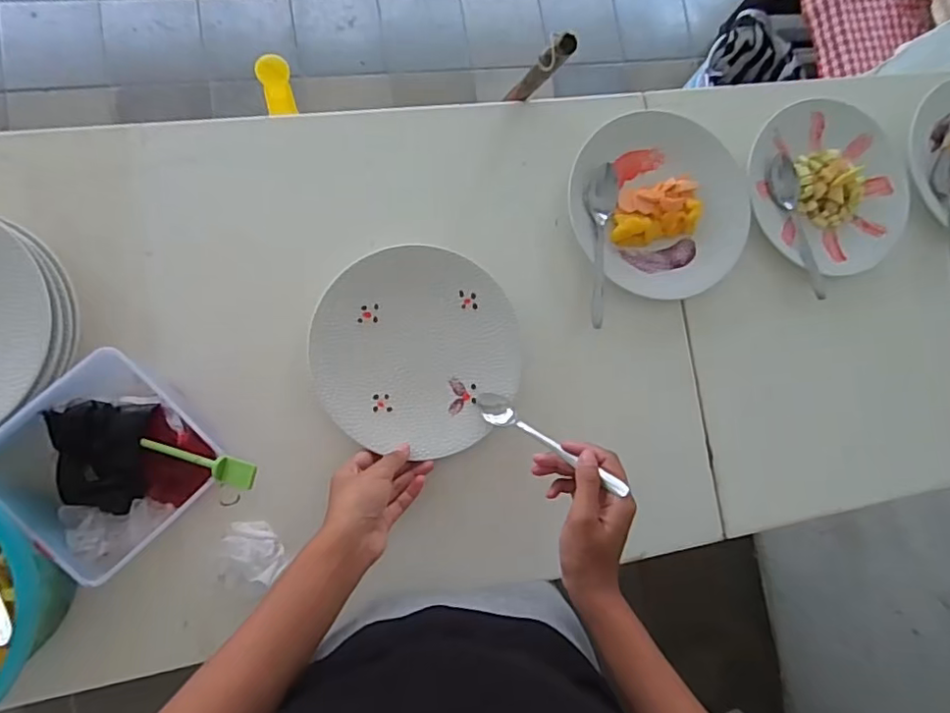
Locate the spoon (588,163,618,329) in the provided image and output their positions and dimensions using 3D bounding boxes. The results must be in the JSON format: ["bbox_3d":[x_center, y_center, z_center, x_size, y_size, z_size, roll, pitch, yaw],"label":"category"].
[{"bbox_3d":[0.133,-0.116,0.607,0.032,0.011,0.171,4,86,-9],"label":"spoon"}]

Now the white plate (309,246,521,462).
[{"bbox_3d":[-0.055,-0.007,0.569,0.197,0.021,0.196,1,86,-9],"label":"white plate"}]

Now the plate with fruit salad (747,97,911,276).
[{"bbox_3d":[0.417,-0.198,0.683,0.208,0.036,0.196,1,86,-9],"label":"plate with fruit salad"}]

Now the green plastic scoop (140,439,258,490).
[{"bbox_3d":[-0.224,0.083,0.463,0.122,0.011,0.020,8,84,26],"label":"green plastic scoop"}]

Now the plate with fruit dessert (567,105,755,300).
[{"bbox_3d":[0.204,-0.168,0.626,0.203,0.024,0.197,1,86,-9],"label":"plate with fruit dessert"}]

